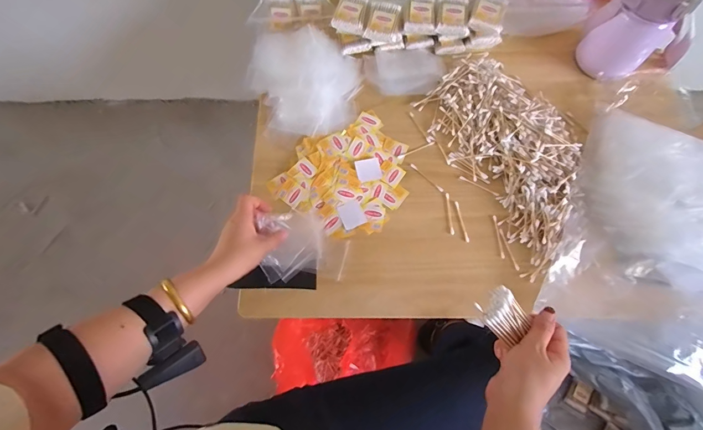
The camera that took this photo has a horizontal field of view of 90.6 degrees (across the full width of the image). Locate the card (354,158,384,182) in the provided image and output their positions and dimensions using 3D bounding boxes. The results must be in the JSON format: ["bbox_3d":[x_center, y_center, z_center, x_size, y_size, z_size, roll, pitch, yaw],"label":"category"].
[{"bbox_3d":[0.030,-0.078,0.596,0.041,0.004,0.040,-13,74,-9],"label":"card"}]

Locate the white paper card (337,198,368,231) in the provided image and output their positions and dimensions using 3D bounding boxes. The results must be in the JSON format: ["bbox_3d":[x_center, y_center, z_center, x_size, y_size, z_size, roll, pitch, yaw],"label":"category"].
[{"bbox_3d":[0.000,-0.001,0.580,0.038,0.004,0.046,-26,72,-8],"label":"white paper card"}]

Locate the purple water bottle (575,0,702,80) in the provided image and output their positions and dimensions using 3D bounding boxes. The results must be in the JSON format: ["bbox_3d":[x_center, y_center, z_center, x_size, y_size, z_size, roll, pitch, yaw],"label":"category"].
[{"bbox_3d":[0.489,-0.320,0.576,0.168,0.164,0.104,43,77,14],"label":"purple water bottle"}]

